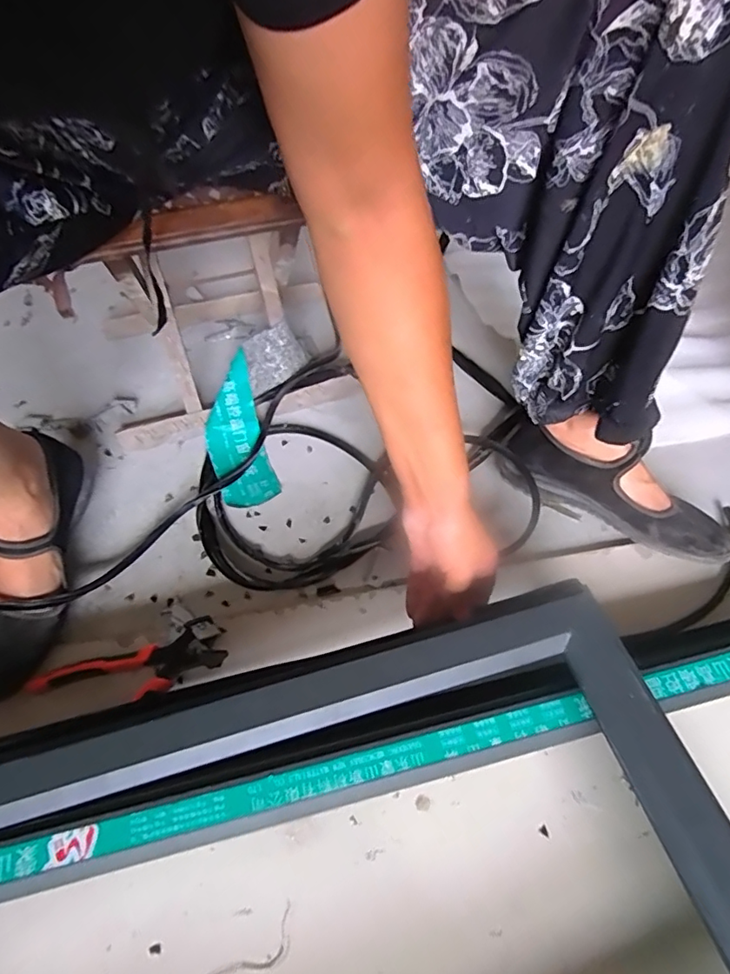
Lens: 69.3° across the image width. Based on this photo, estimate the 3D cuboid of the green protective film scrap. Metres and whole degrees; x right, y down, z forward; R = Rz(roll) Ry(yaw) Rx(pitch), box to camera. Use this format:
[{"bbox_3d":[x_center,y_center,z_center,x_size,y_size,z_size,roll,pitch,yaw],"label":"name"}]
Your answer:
[{"bbox_3d":[-0.154,-0.064,0.635,0.072,0.028,0.179,-10,81,-9],"label":"green protective film scrap"}]

